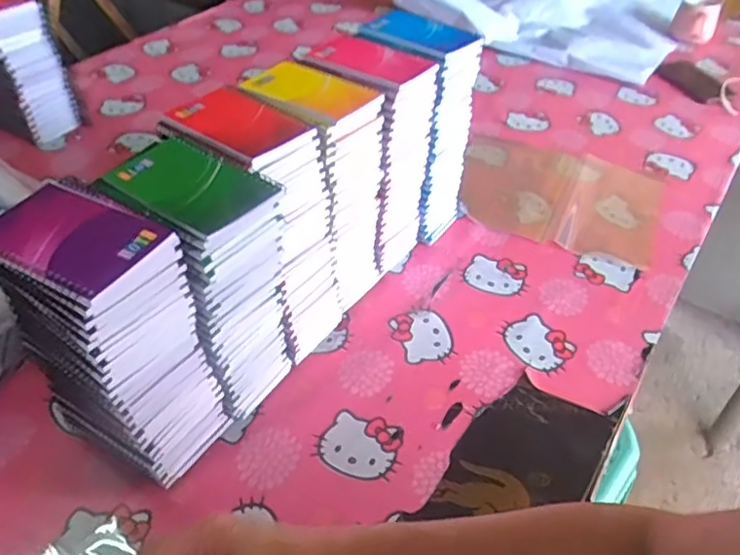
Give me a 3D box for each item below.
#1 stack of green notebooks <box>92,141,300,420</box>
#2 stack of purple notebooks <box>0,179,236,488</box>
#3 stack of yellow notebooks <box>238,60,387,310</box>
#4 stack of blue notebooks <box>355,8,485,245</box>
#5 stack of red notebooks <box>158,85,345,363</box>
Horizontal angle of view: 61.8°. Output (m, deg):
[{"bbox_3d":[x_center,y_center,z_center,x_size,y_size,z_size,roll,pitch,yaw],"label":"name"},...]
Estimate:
[{"bbox_3d":[-0.145,0.020,0.601,0.127,0.285,0.104,30,50,27],"label":"stack of green notebooks"},{"bbox_3d":[-0.215,0.066,0.541,0.128,0.274,0.094,23,47,22],"label":"stack of purple notebooks"},{"bbox_3d":[-0.055,-0.094,0.724,0.116,0.279,0.098,28,49,26],"label":"stack of yellow notebooks"},{"bbox_3d":[0.069,-0.182,0.808,0.131,0.281,0.095,31,50,28],"label":"stack of blue notebooks"},{"bbox_3d":[-0.112,-0.037,0.662,0.154,0.275,0.103,26,48,24],"label":"stack of red notebooks"}]

